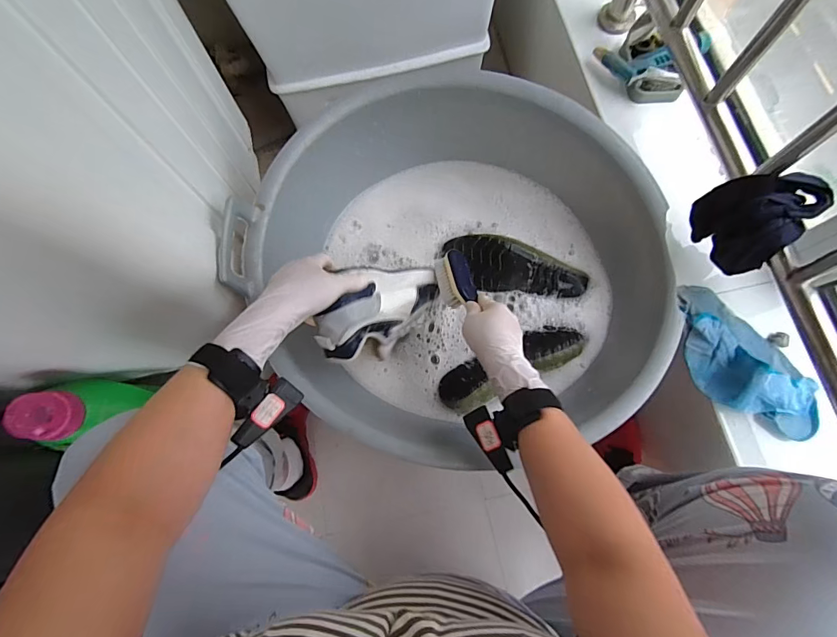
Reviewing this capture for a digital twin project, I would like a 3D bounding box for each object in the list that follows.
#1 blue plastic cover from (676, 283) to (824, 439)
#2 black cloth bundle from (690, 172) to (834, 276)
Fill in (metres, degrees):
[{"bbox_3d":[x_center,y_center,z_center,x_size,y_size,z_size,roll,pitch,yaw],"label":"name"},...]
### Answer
[{"bbox_3d":[0.422,0.058,0.538,0.116,0.036,0.227,-41,78,-8],"label":"blue plastic cover"},{"bbox_3d":[0.418,-0.130,0.518,0.122,0.087,0.106,-33,77,-7],"label":"black cloth bundle"}]

